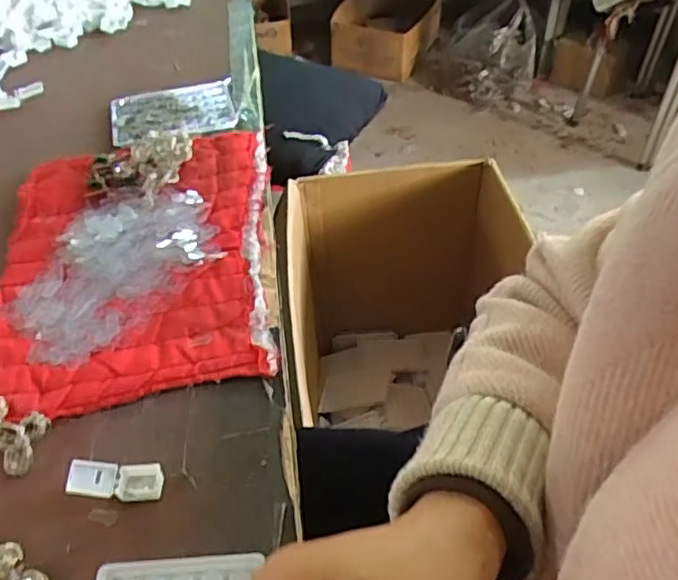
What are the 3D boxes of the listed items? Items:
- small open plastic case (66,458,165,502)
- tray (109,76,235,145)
[{"bbox_3d":[-0.138,0.118,0.384,0.055,0.009,0.022,9,46,-14],"label":"small open plastic case"},{"bbox_3d":[-0.184,-0.199,0.683,0.132,0.010,0.106,-12,48,-9],"label":"tray"}]

